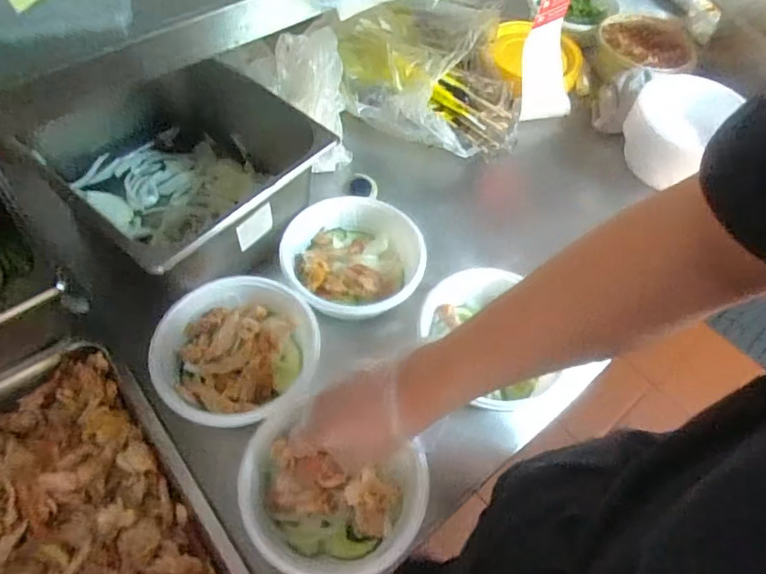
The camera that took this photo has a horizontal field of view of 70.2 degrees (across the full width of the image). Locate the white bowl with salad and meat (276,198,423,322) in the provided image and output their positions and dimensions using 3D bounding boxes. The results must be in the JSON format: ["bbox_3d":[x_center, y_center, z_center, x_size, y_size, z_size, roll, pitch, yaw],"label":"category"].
[{"bbox_3d":[-0.036,-0.030,0.668,0.167,0.053,0.161,2,57,-4],"label":"white bowl with salad and meat"}]

